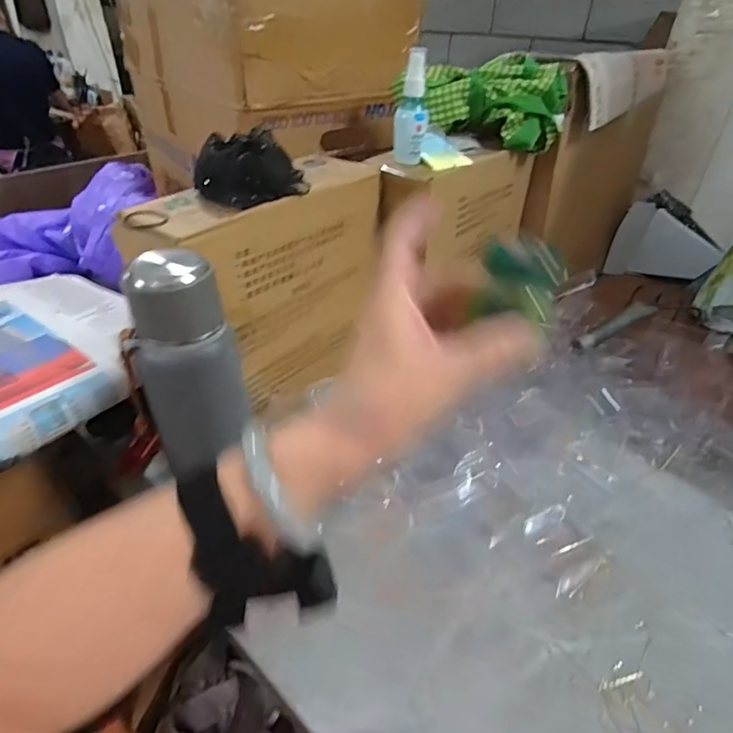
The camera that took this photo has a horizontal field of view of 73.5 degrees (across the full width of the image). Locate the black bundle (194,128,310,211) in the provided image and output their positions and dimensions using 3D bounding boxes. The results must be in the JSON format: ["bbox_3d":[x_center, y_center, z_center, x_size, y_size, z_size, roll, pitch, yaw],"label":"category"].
[{"bbox_3d":[-0.118,-0.204,0.491,0.088,0.059,0.072,-25,44,-31],"label":"black bundle"}]

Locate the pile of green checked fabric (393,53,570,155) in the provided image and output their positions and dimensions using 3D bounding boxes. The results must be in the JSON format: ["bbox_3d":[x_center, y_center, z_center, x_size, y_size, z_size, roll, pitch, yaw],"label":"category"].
[{"bbox_3d":[0.163,-0.362,0.678,0.214,0.094,0.090,8,37,9],"label":"pile of green checked fabric"}]

